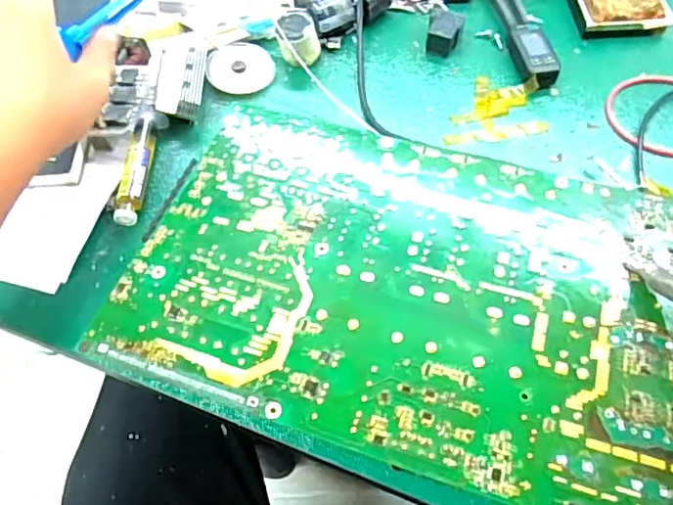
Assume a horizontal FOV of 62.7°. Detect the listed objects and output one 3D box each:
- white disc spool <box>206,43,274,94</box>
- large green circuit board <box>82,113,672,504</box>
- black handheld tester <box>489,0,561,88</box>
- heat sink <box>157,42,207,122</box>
[{"bbox_3d":[-0.076,-0.149,0.442,0.052,0.004,0.046,-2,74,-11],"label":"white disc spool"},{"bbox_3d":[0.061,0.019,0.296,0.342,0.008,0.195,15,58,14],"label":"large green circuit board"},{"bbox_3d":[0.149,-0.195,0.458,0.028,0.021,0.153,-7,61,-3],"label":"black handheld tester"},{"bbox_3d":[-0.117,-0.132,0.424,0.035,0.027,0.071,-4,61,-1],"label":"heat sink"}]

